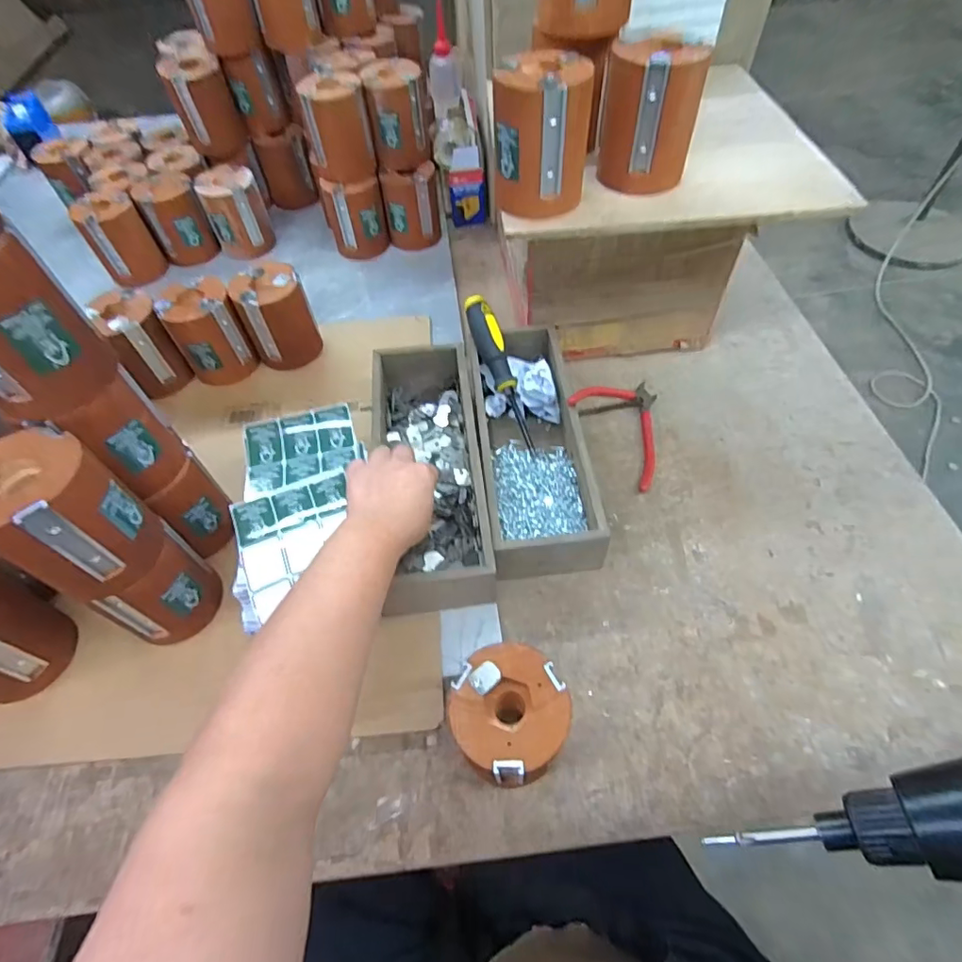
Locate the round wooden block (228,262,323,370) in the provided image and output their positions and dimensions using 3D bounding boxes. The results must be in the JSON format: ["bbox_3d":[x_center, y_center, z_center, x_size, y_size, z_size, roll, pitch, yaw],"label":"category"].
[{"bbox_3d":[-0.244,-0.195,0.634,0.079,0.105,0.070,-24,58,-13],"label":"round wooden block"}]

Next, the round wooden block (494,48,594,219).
[{"bbox_3d":[0.050,-0.289,0.444,0.081,0.098,0.069,4,55,6],"label":"round wooden block"}]

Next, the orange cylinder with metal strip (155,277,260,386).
[{"bbox_3d":[-0.320,-0.175,0.623,0.076,0.106,0.075,-28,59,-15],"label":"orange cylinder with metal strip"}]

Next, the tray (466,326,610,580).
[{"bbox_3d":[0.049,-0.036,0.537,0.100,0.064,0.284,-6,56,-1],"label":"tray"}]

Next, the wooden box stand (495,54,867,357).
[{"bbox_3d":[0.179,-0.285,0.615,0.308,0.207,0.286,-4,56,0],"label":"wooden box stand"}]

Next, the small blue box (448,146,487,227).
[{"bbox_3d":[-0.020,-0.442,0.799,0.054,0.110,0.029,-3,55,1],"label":"small blue box"}]

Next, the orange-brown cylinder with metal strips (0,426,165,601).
[{"bbox_3d":[-0.278,0.028,0.359,0.062,0.118,0.076,24,60,19],"label":"orange-brown cylinder with metal strips"}]

